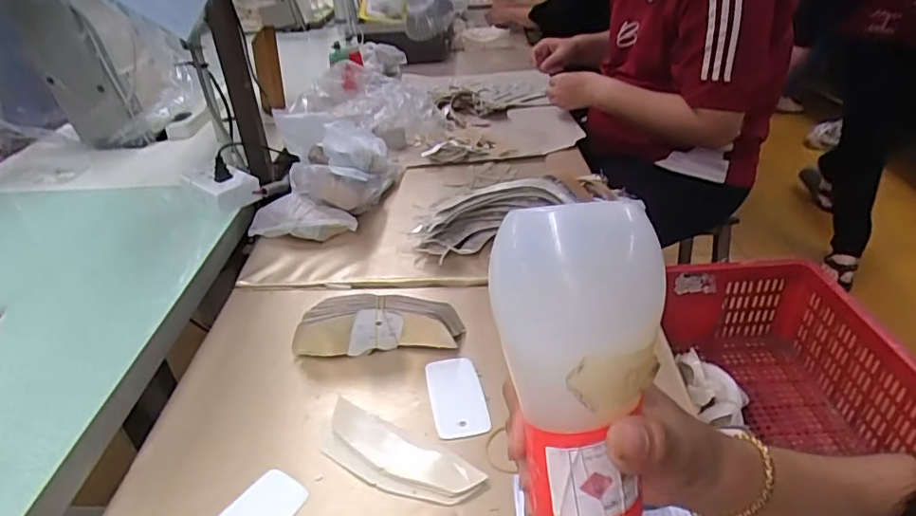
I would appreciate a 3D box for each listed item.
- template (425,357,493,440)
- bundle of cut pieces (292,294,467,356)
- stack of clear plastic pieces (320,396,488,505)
[{"bbox_3d":[-0.002,0.137,0.564,0.053,0.004,0.101,-6,33,-9],"label":"template"},{"bbox_3d":[-0.088,0.073,0.624,0.185,0.056,0.053,0,33,1],"label":"bundle of cut pieces"},{"bbox_3d":[-0.058,0.180,0.500,0.160,0.013,0.056,18,37,27],"label":"stack of clear plastic pieces"}]

